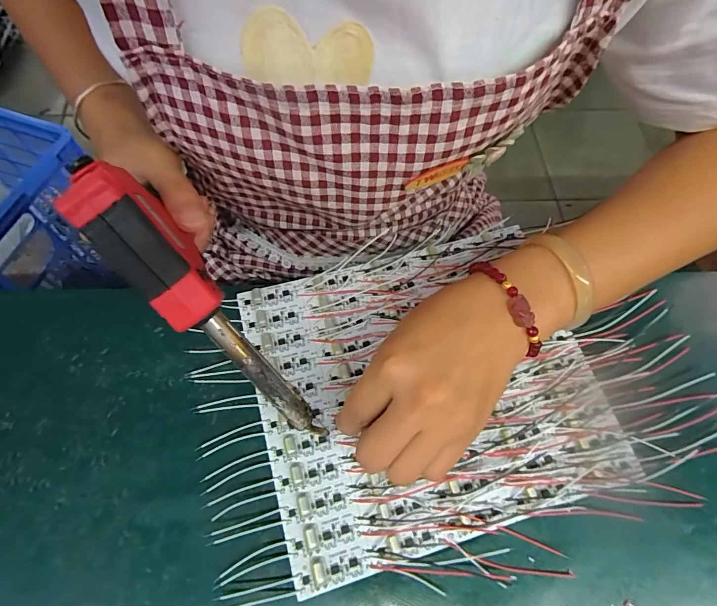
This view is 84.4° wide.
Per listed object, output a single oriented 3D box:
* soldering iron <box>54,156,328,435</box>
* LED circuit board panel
[{"bbox_3d":[-0.081,0.005,0.211,0.034,0.029,0.178,-42,112,-17],"label":"soldering iron"},{"bbox_3d":[0.045,0.054,0.276,0.227,0.009,0.196,-15,69,-8],"label":"LED circuit board panel"}]

